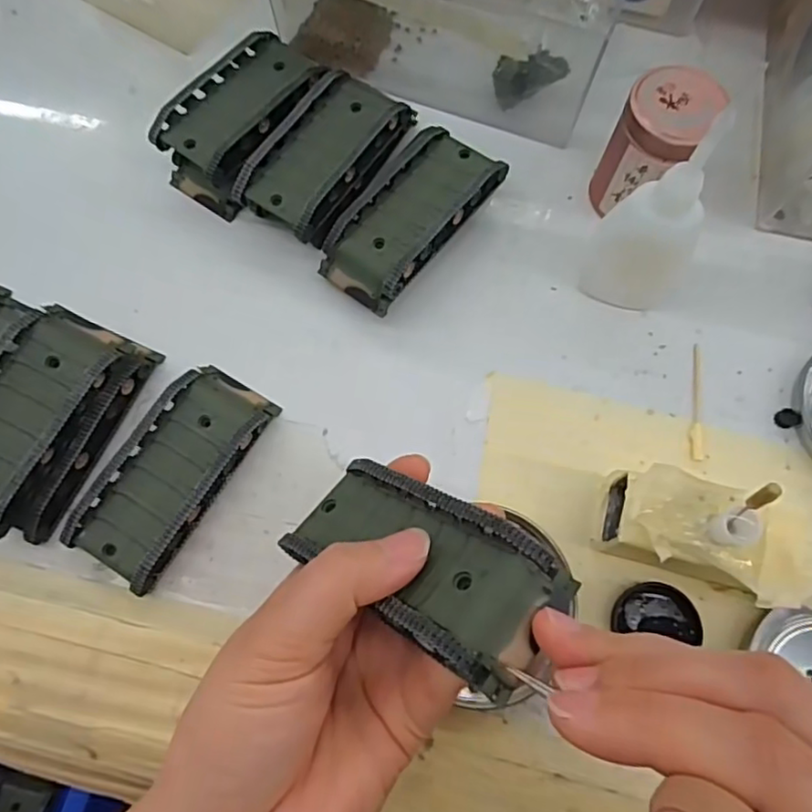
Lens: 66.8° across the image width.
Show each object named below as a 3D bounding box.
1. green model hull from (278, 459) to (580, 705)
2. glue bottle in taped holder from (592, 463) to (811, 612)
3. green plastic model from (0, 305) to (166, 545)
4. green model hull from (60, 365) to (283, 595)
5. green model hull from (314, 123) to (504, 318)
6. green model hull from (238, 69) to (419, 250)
[{"bbox_3d":[0.003,0.048,0.200,0.097,0.021,0.045,25,69,45],"label":"green model hull"},{"bbox_3d":[0.125,0.051,0.243,0.085,0.061,0.039,17,73,5],"label":"glue bottle in taped holder"},{"bbox_3d":[-0.159,0.006,0.269,0.052,0.033,0.097,27,74,8],"label":"green plastic model"},{"bbox_3d":[-0.102,0.028,0.272,0.043,0.019,0.096,30,74,9],"label":"green model hull"},{"bbox_3d":[0.002,-0.092,0.305,0.048,0.034,0.094,37,75,11],"label":"green model hull"},{"bbox_3d":[-0.040,-0.126,0.314,0.049,0.034,0.094,29,74,9],"label":"green model hull"}]

